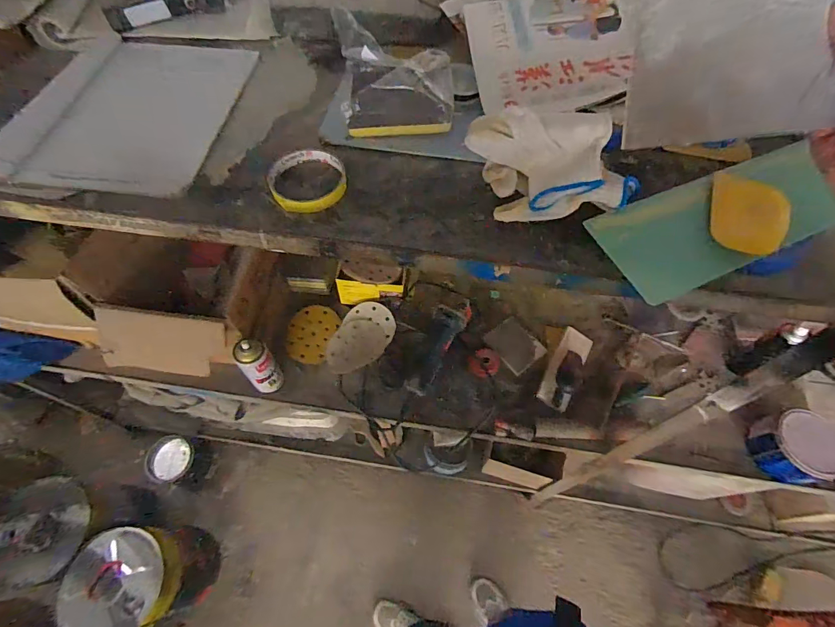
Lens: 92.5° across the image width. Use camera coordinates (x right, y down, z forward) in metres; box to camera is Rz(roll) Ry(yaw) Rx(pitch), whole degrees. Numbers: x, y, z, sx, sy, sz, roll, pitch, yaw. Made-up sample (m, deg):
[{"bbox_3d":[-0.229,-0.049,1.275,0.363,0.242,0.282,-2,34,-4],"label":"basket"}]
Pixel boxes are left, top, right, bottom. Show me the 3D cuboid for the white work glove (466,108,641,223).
[{"bbox_3d":[0.129,-0.148,0.400,0.152,0.074,0.082,5,61,1],"label":"white work glove"}]

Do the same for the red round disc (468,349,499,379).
[{"bbox_3d":[0.153,0.113,0.903,0.070,0.013,0.060,-40,69,-21],"label":"red round disc"}]

